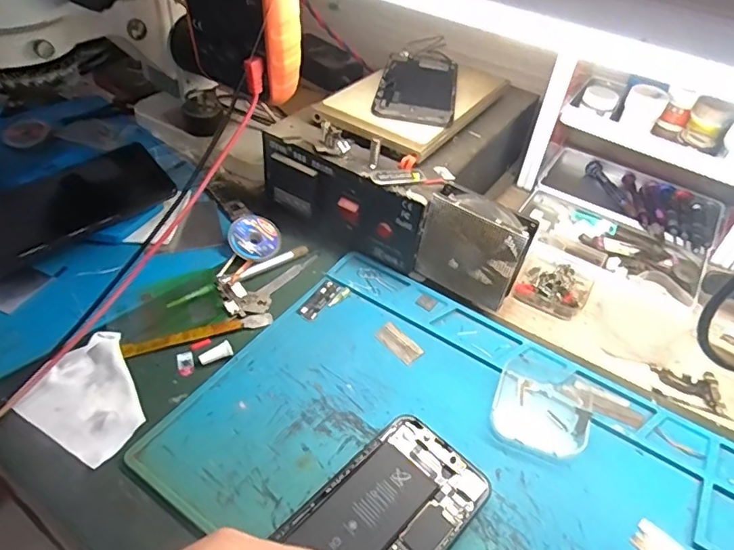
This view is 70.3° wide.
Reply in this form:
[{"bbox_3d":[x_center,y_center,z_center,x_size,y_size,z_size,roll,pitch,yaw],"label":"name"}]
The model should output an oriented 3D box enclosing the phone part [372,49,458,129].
[{"bbox_3d":[0.048,-0.178,0.497,0.071,0.011,0.137,9,44,4],"label":"phone part"}]

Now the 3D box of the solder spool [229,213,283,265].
[{"bbox_3d":[-0.099,-0.032,0.461,0.044,0.011,0.044,38,57,-6],"label":"solder spool"}]

